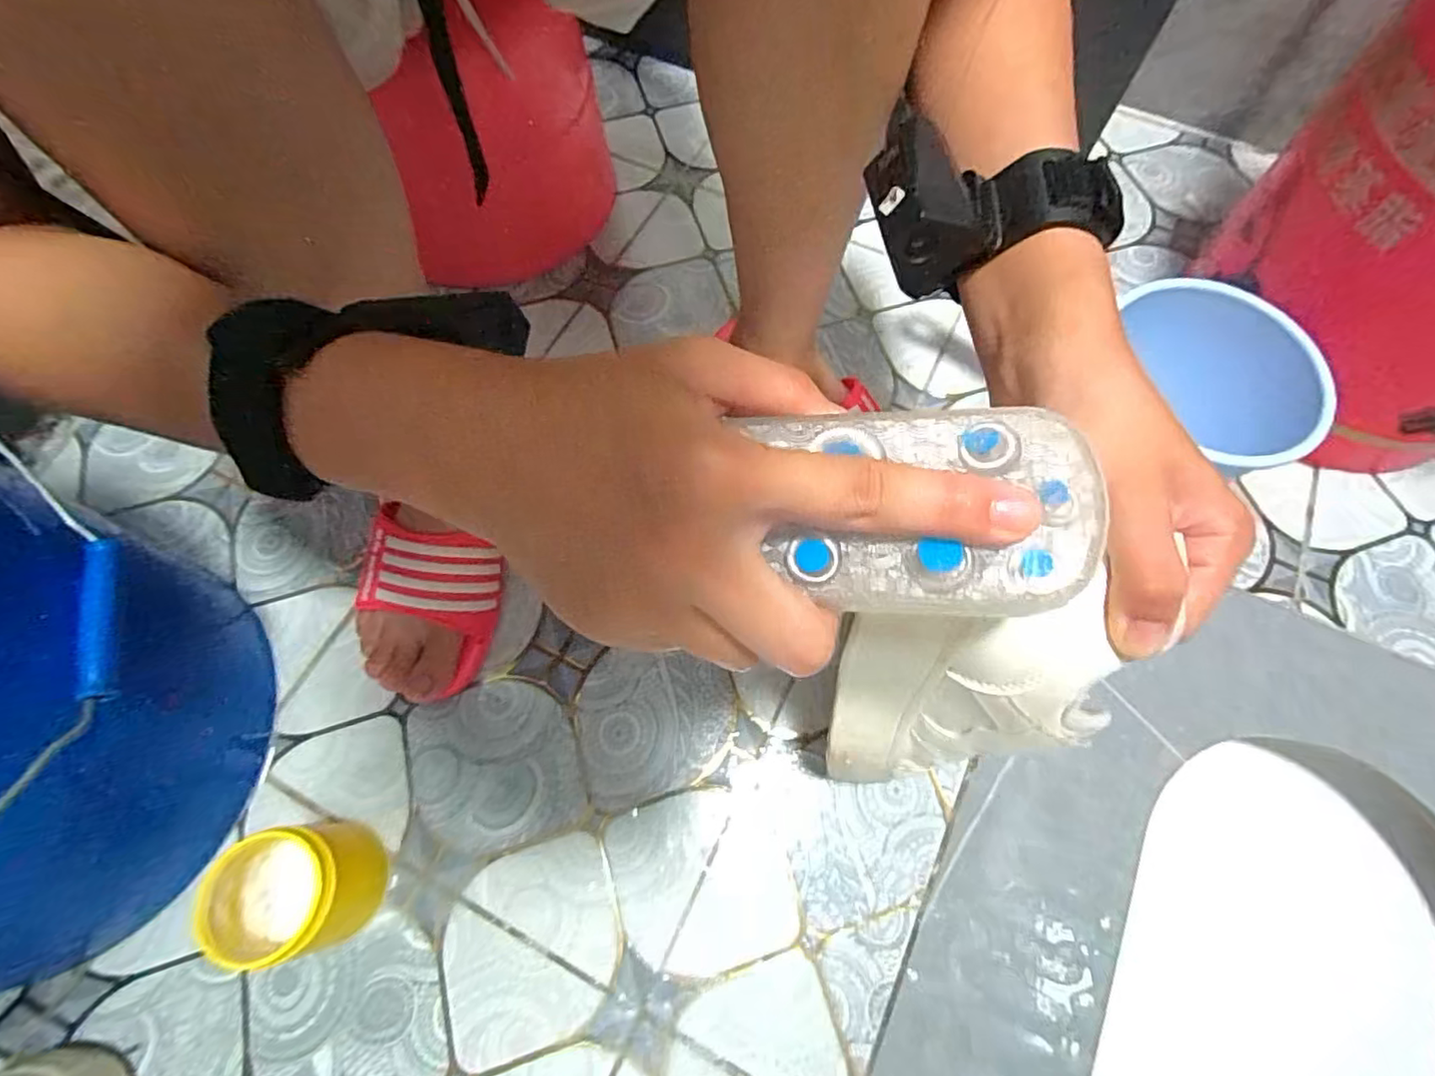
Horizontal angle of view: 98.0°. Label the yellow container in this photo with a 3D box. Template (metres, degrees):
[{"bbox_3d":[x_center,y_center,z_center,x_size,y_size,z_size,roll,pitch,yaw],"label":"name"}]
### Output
[{"bbox_3d":[-0.234,0.196,0.349,0.063,0.073,0.060,-3,67,-1],"label":"yellow container"}]

